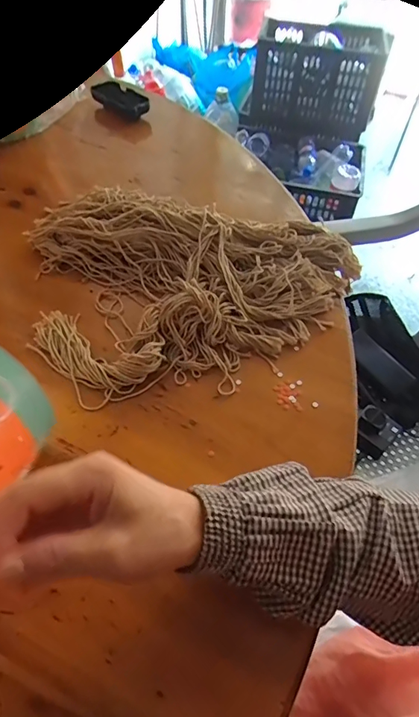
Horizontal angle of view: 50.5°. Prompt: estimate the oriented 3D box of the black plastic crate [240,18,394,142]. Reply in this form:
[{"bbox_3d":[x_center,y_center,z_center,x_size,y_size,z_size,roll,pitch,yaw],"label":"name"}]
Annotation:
[{"bbox_3d":[0.368,-0.975,1.549,0.414,0.290,0.313,10,54,6],"label":"black plastic crate"}]

